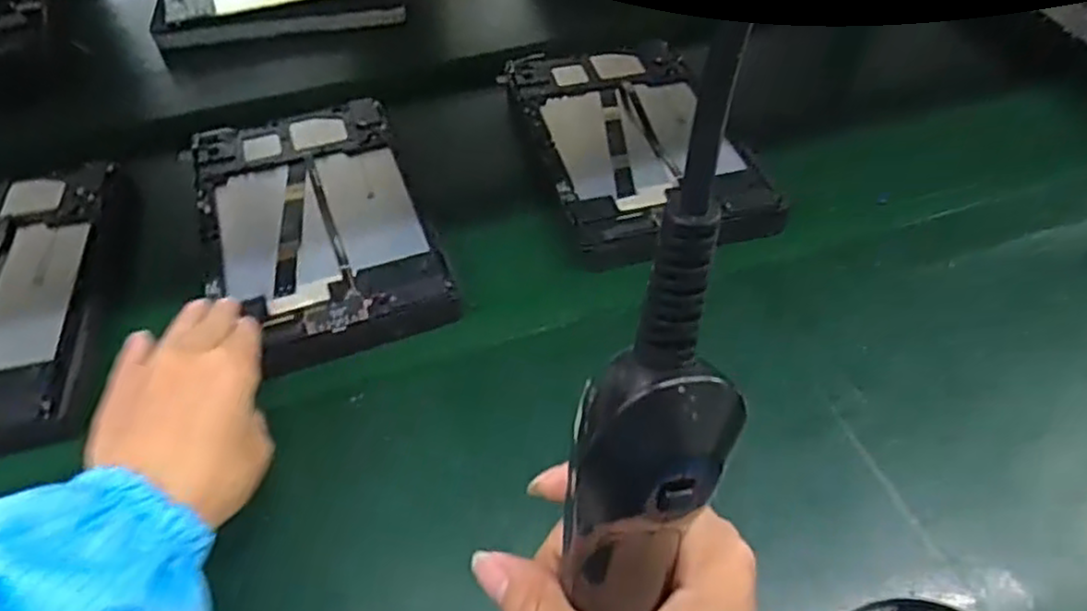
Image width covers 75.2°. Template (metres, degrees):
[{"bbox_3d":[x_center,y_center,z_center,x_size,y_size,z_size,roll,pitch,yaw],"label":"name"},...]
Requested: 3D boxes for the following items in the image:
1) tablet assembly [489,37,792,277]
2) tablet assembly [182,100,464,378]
[{"bbox_3d":[0.072,-0.129,0.562,0.151,0.024,0.250,-14,51,-9],"label":"tablet assembly"},{"bbox_3d":[-0.163,-0.062,0.500,0.143,0.019,0.240,-18,52,-12],"label":"tablet assembly"}]

